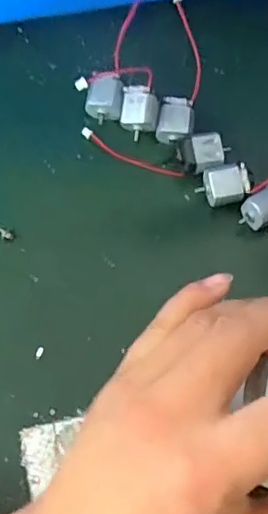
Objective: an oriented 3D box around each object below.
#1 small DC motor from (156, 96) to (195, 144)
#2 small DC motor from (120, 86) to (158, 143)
[{"bbox_3d":[0.022,-0.072,0.320,0.019,0.013,0.025,9,72,2],"label":"small DC motor"},{"bbox_3d":[0.003,-0.076,0.319,0.019,0.018,0.025,8,72,2],"label":"small DC motor"}]

